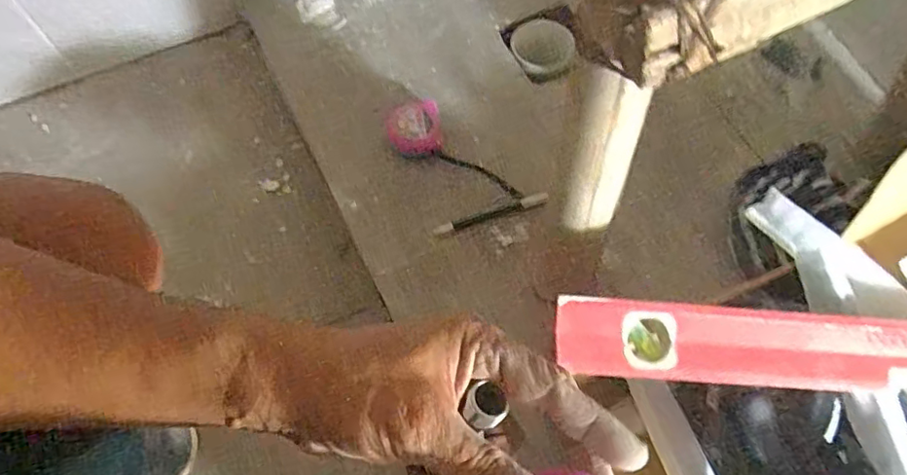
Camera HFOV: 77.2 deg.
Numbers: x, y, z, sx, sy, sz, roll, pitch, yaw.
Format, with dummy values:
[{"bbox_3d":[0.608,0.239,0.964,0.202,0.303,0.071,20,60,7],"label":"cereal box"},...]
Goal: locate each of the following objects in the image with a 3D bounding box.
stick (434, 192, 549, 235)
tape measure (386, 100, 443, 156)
[{"bbox_3d":[0.045,-0.028,0.671,0.138,0.015,0.012,-15,66,-7],"label":"stick"},{"bbox_3d":[-0.048,-0.132,0.695,0.063,0.029,0.065,-10,66,-5],"label":"tape measure"}]

